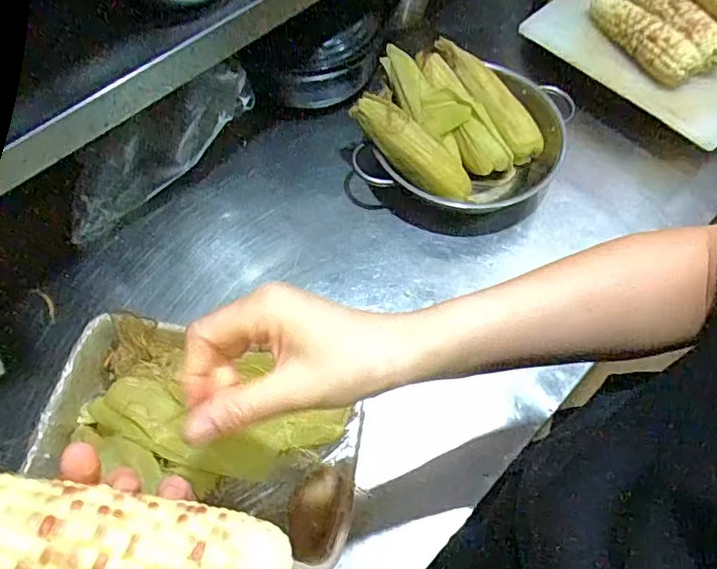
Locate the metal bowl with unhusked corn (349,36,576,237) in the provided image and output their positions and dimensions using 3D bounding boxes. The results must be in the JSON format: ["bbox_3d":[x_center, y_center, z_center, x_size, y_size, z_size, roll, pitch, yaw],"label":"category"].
[{"bbox_3d":[0.148,-0.207,0.776,0.276,0.128,0.256,13,61,7],"label":"metal bowl with unhusked corn"}]

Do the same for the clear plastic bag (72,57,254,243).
[{"bbox_3d":[-0.264,-0.175,0.719,0.309,0.083,0.056,-41,67,1],"label":"clear plastic bag"}]

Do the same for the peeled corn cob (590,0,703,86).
[{"bbox_3d":[0.408,-0.365,0.797,0.062,0.049,0.188,-36,67,-19],"label":"peeled corn cob"}]

